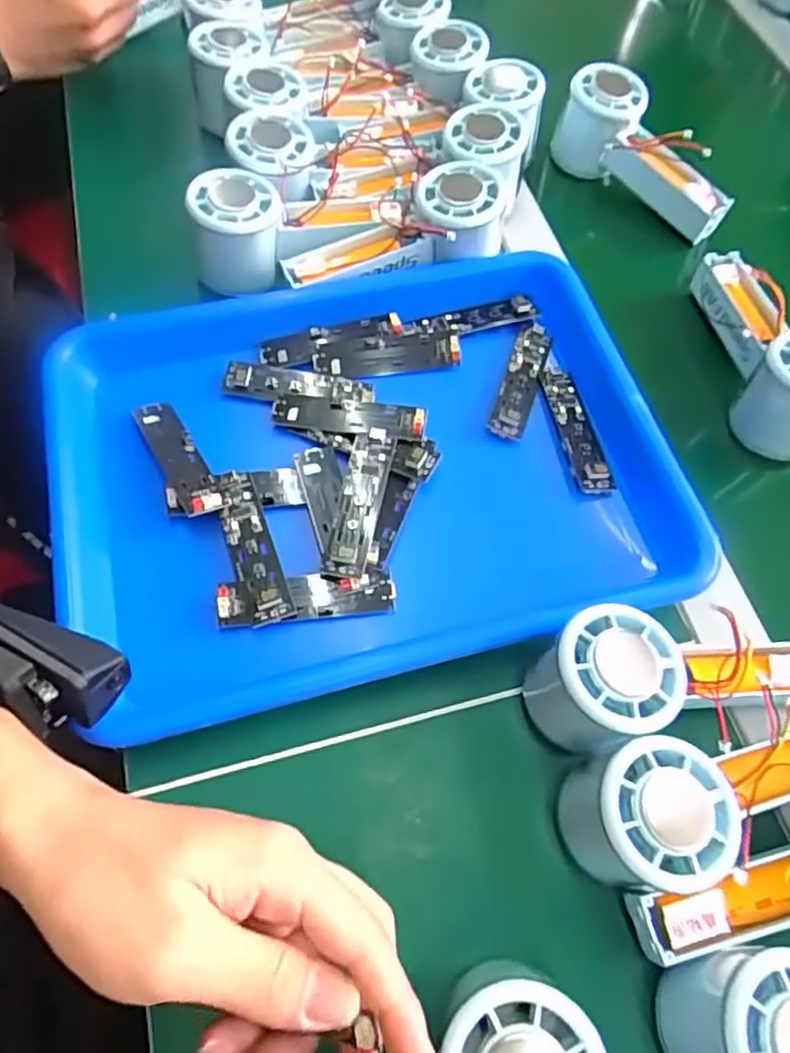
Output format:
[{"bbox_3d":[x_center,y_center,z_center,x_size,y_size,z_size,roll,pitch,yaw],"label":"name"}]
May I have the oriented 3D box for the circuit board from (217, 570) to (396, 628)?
[{"bbox_3d":[-0.046,0.038,0.353,0.091,0.006,0.023,-4,81,-8],"label":"circuit board"}]

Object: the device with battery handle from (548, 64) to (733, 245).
[{"bbox_3d":[0.192,-0.281,0.510,0.144,0.065,0.041,42,68,16],"label":"device with battery handle"}]

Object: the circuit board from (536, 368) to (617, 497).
[{"bbox_3d":[0.110,-0.061,0.412,0.022,0.014,0.090,-9,64,-8],"label":"circuit board"}]

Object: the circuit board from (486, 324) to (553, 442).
[{"bbox_3d":[0.081,-0.095,0.425,0.022,0.010,0.090,19,64,6],"label":"circuit board"}]

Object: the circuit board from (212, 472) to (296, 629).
[{"bbox_3d":[-0.078,0.009,0.362,0.022,0.013,0.092,-17,66,-12],"label":"circuit board"}]

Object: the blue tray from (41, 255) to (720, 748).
[{"bbox_3d":[-0.016,-0.036,0.387,0.340,0.034,0.250,-11,65,-9],"label":"blue tray"}]

